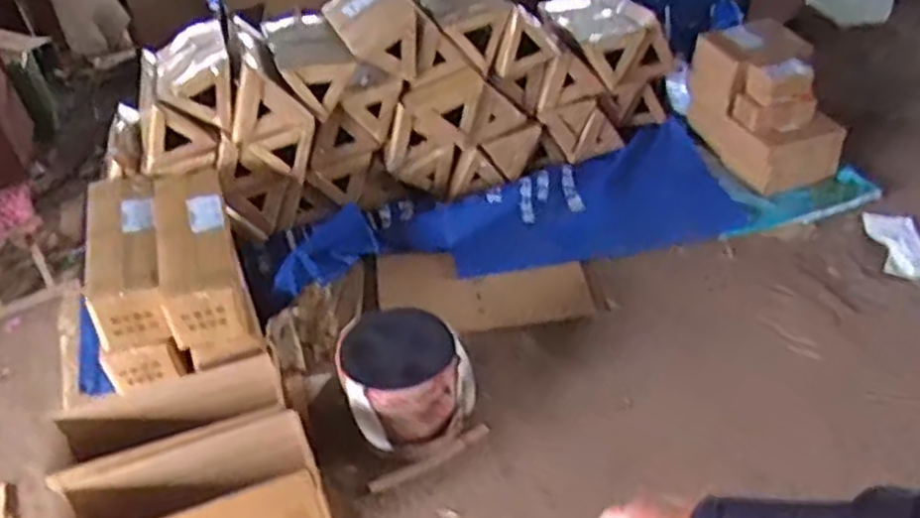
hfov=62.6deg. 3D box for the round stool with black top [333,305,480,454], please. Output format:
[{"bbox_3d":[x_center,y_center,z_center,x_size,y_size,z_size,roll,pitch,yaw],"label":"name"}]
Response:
[{"bbox_3d":[-0.141,0.243,1.682,0.281,0.180,0.315,-26,49,-21],"label":"round stool with black top"}]

